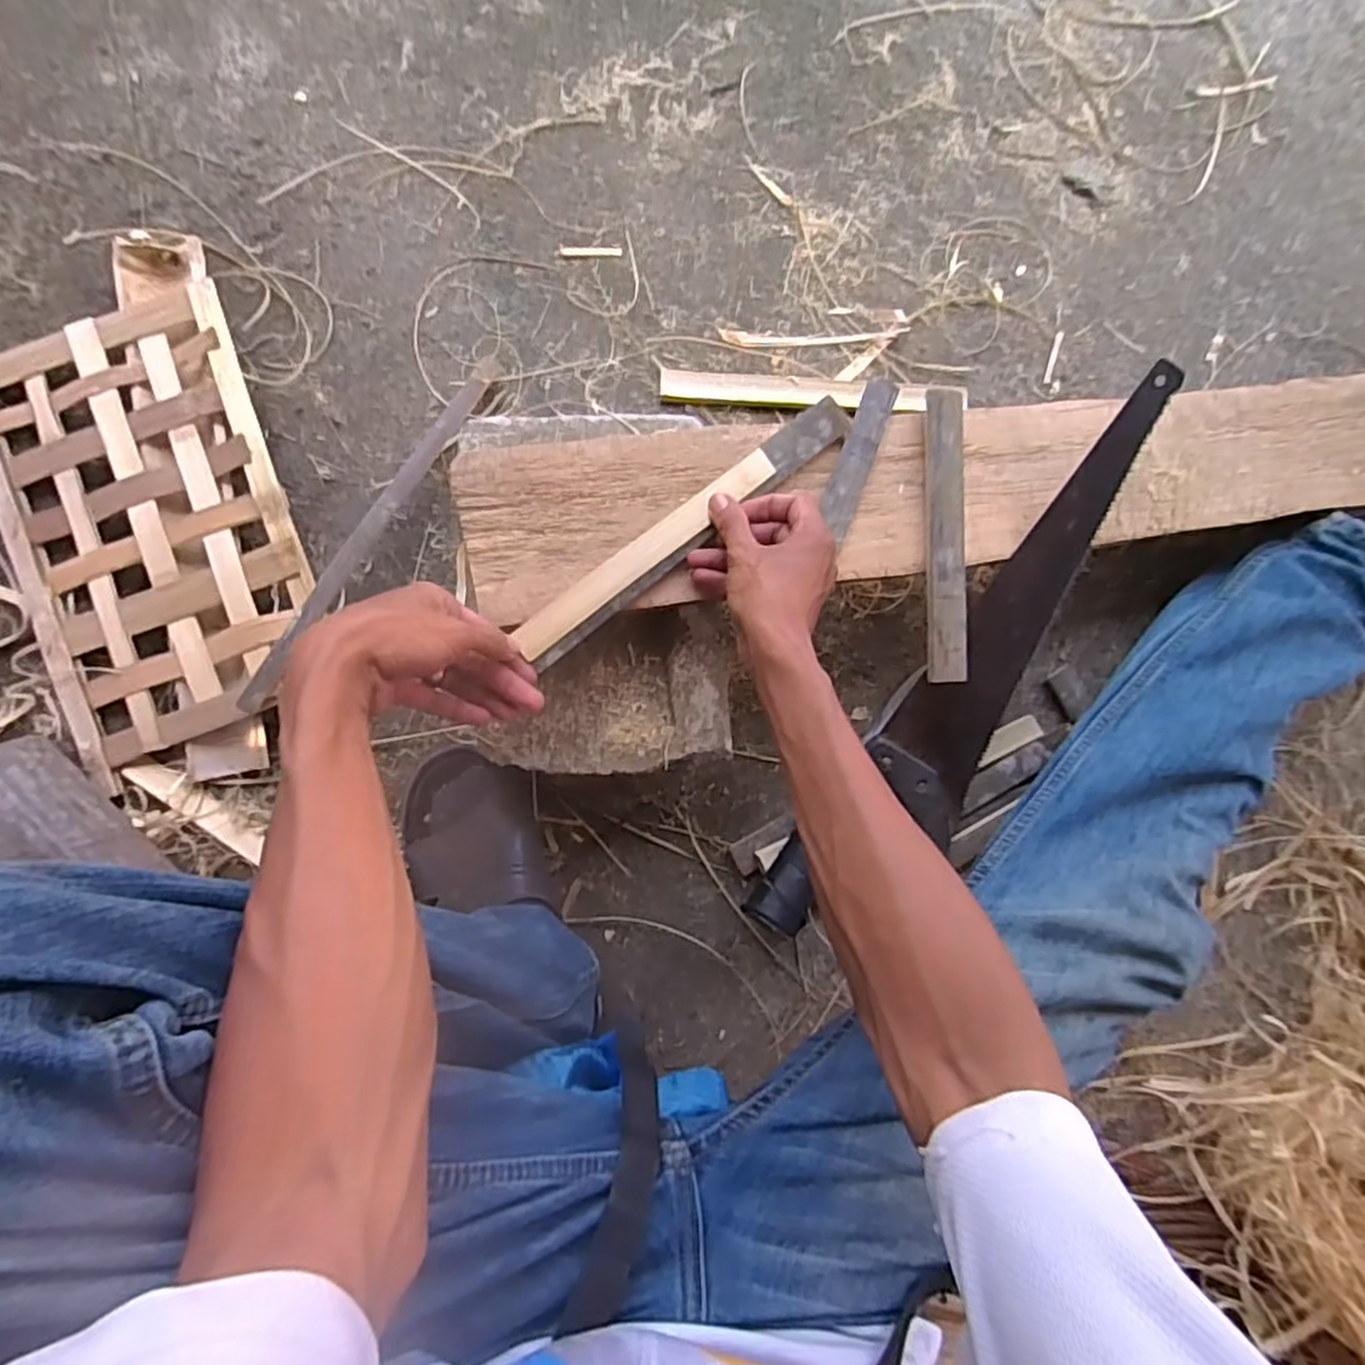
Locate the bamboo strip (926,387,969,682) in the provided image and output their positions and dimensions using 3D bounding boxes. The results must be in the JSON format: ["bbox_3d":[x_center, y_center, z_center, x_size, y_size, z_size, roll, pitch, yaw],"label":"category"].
[{"bbox_3d":[0.211,-0.116,0.571,0.034,0.009,0.229,0,90,-6],"label":"bamboo strip"}]

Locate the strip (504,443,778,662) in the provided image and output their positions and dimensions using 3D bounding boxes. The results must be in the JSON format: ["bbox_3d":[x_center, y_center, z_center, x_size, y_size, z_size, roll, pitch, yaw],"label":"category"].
[{"bbox_3d":[-0.024,-0.095,0.508,0.221,0.009,0.024,-39,92,-10],"label":"strip"}]

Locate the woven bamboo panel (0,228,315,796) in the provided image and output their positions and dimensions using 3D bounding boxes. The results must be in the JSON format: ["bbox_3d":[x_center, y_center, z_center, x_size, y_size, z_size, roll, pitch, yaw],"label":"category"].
[{"bbox_3d":[-0.444,-0.140,0.598,0.224,0.022,0.433,-20,89,0],"label":"woven bamboo panel"}]

